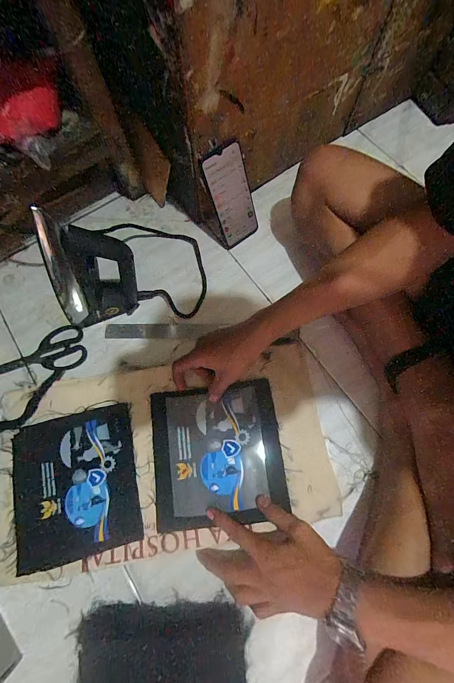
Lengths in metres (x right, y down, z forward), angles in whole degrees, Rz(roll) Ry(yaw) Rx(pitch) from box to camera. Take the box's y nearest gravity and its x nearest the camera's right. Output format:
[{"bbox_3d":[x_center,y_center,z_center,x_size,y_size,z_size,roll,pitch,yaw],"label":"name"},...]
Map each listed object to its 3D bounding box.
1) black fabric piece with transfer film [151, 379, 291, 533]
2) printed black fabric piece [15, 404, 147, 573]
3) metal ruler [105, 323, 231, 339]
[{"bbox_3d":[-0.014,0.151,0.411,0.173,0.008,0.175,-6,72,-1],"label":"black fabric piece with transfer film"},{"bbox_3d":[-0.210,0.195,0.413,0.169,0.009,0.181,-14,72,-3],"label":"printed black fabric piece"},{"bbox_3d":[-0.104,-0.018,0.503,0.202,0.008,0.026,-1,72,1],"label":"metal ruler"}]

